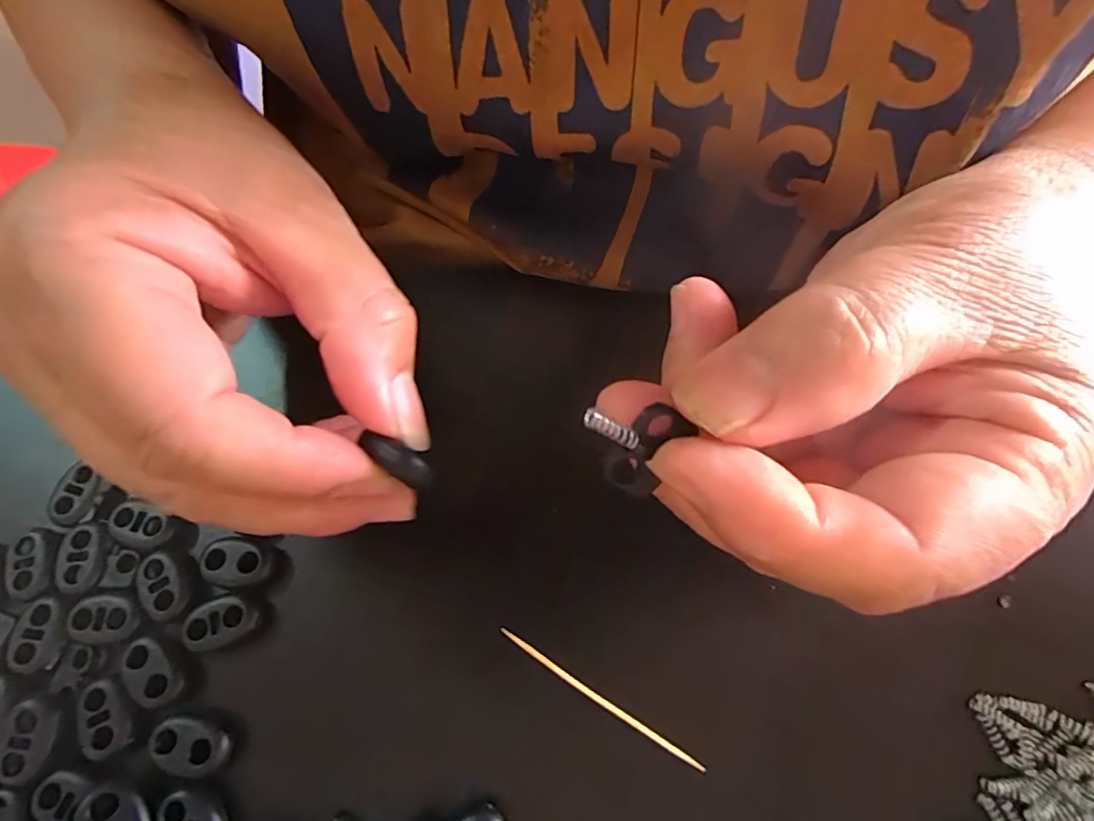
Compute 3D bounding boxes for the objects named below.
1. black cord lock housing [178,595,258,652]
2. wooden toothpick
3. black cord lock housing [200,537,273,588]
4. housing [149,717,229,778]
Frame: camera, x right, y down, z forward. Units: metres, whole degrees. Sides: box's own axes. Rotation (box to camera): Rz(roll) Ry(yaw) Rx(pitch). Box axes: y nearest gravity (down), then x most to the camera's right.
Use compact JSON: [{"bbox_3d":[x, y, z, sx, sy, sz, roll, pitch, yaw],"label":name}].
[{"bbox_3d":[-0.094,0.060,0.157,0.019,0.004,0.014,-17,70,-3],"label":"black cord lock housing"},{"bbox_3d":[0.014,0.080,0.154,0.063,0.006,0.004,30,74,13],"label":"wooden toothpick"},{"bbox_3d":[-0.093,0.045,0.163,0.020,0.004,0.014,6,70,5],"label":"black cord lock housing"},{"bbox_3d":[-0.096,0.090,0.147,0.020,0.004,0.012,16,72,9],"label":"housing"}]

